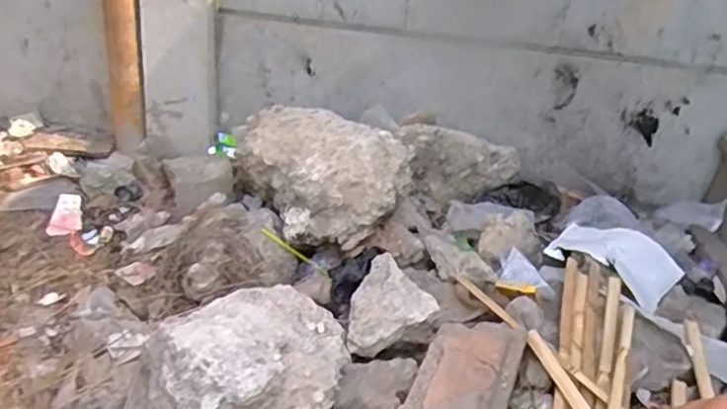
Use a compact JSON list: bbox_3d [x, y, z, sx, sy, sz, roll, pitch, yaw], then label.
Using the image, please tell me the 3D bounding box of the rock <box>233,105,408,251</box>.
[{"bbox_3d":[-0.102,-0.095,1.448,0.298,0.181,0.420,-12,35,-28],"label":"rock"}]

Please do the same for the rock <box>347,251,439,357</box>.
[{"bbox_3d":[0.052,0.182,1.199,0.155,0.082,0.187,4,30,-3],"label":"rock"}]

